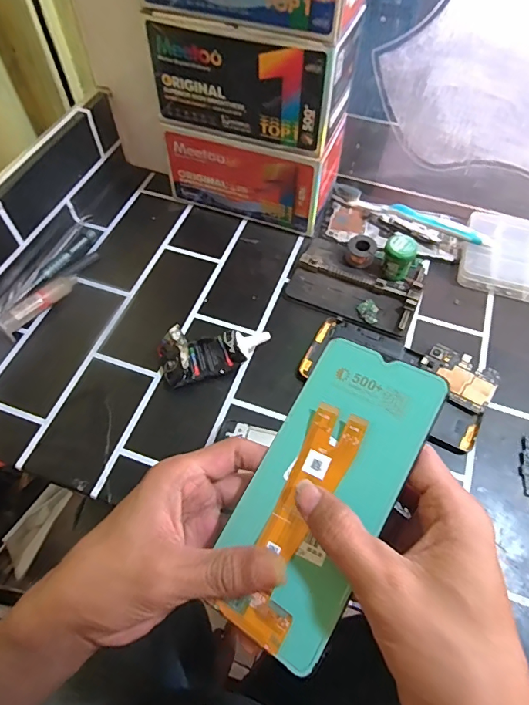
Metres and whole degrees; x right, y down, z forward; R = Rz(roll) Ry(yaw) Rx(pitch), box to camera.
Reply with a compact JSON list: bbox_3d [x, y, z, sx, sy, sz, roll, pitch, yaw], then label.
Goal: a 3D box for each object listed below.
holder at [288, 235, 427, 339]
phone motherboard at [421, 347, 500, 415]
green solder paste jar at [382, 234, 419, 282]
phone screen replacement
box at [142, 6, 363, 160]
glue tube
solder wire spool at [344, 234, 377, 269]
[{"bbox_3d":[0.096,-0.076,0.464,0.127,0.019,0.092,22,62,13],"label":"holder"},{"bbox_3d":[0.177,0.022,0.406,0.065,0.005,0.044,33,75,22],"label":"phone motherboard"},{"bbox_3d":[0.136,-0.094,0.457,0.030,0.044,0.029,0,59,0],"label":"green solder paste jar"},{"bbox_3d":[0.030,0.068,0.229,0.069,0.005,0.155,25,77,26],"label":"phone screen replacement"},{"bbox_3d":[-0.010,-0.263,0.419,0.173,0.092,0.082,20,61,12],"label":"box"},{"bbox_3d":[-0.047,-0.002,0.413,0.099,0.029,0.044,-13,60,-7],"label":"glue tube"},{"bbox_3d":[0.103,-0.108,0.478,0.030,0.024,0.025,12,60,7],"label":"solder wire spool"}]

